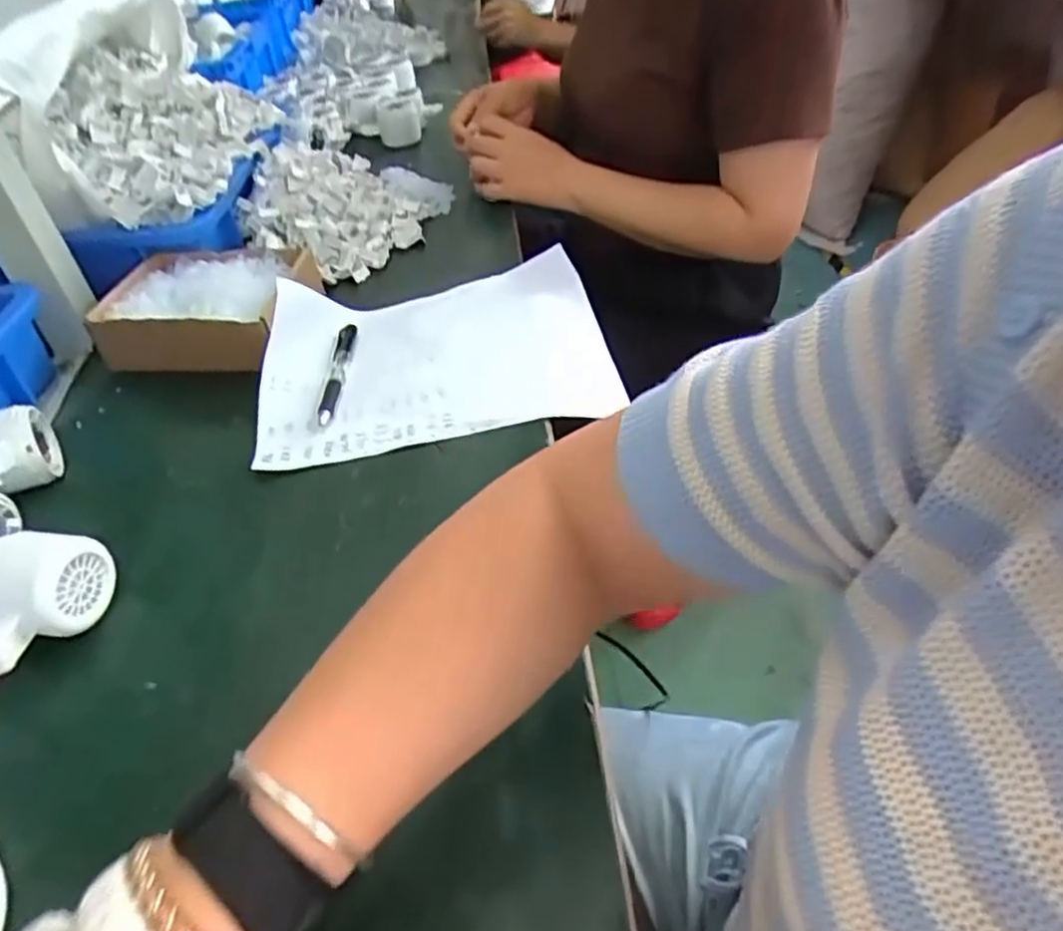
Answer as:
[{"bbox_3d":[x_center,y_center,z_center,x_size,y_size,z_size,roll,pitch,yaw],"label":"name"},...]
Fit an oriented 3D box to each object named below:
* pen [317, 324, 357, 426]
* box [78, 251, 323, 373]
[{"bbox_3d":[-0.166,-0.082,0.596,0.016,0.008,0.128,-5,43,2],"label":"pen"},{"bbox_3d":[-0.302,-0.149,0.657,0.174,0.053,0.147,0,43,7],"label":"box"}]

